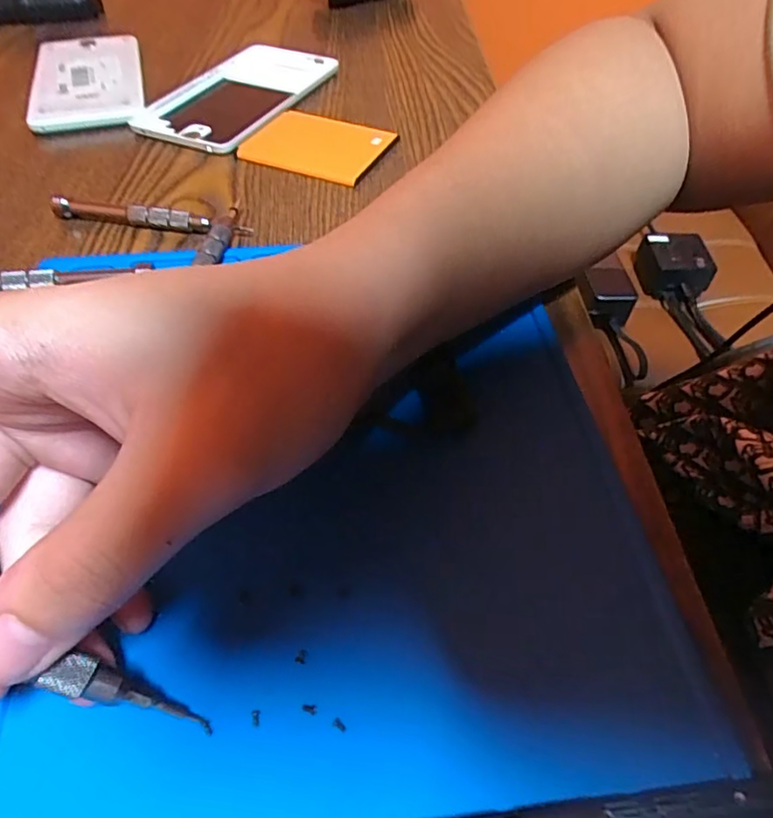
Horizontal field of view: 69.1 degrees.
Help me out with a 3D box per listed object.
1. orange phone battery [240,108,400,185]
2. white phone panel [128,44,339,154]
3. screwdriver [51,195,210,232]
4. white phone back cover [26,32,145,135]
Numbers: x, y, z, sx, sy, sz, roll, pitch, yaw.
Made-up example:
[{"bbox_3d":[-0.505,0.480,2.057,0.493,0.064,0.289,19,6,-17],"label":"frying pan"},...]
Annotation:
[{"bbox_3d":[-0.042,-0.164,0.346,0.076,0.007,0.059,22,53,15],"label":"orange phone battery"},{"bbox_3d":[-0.100,-0.218,0.388,0.082,0.010,0.147,17,53,14],"label":"white phone panel"},{"bbox_3d":[-0.132,-0.100,0.289,0.084,0.011,0.007,8,50,5],"label":"screwdriver"},{"bbox_3d":[-0.211,-0.234,0.398,0.070,0.012,0.146,-14,52,-11],"label":"white phone back cover"}]

